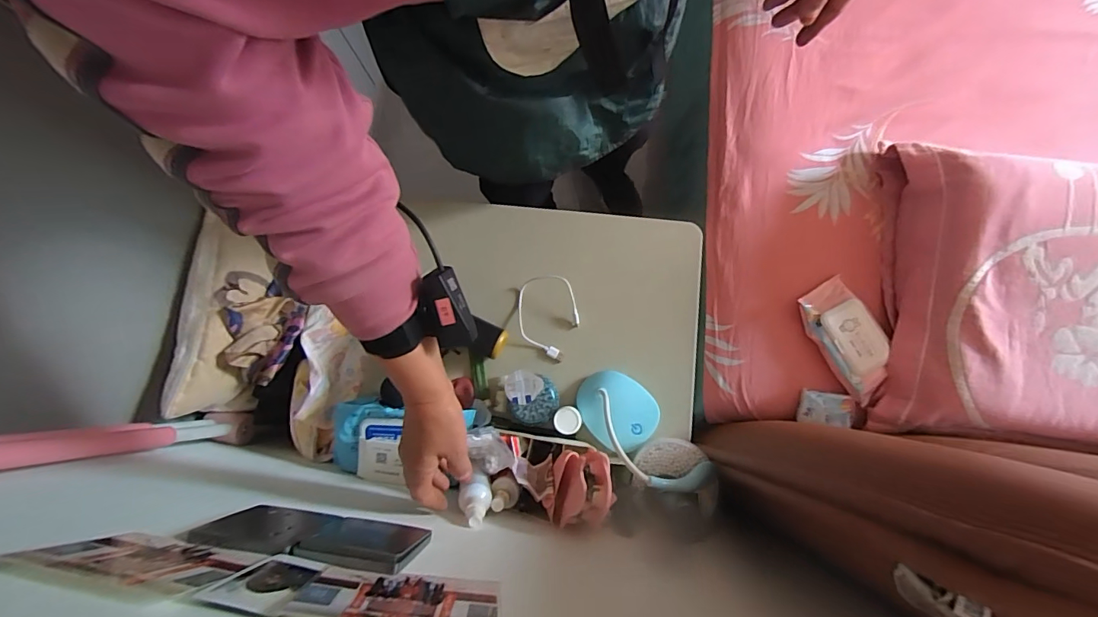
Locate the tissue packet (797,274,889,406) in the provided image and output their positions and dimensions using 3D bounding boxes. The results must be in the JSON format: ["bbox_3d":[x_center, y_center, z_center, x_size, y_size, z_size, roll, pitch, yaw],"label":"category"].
[{"bbox_3d":[0.413,0.042,0.646,0.077,0.035,0.160,-23,78,-2],"label":"tissue packet"}]

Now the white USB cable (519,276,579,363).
[{"bbox_3d":[-0.001,0.013,0.713,0.088,0.022,0.134,-11,75,5],"label":"white USB cable"}]

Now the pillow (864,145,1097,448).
[{"bbox_3d":[0.775,0.006,0.584,0.630,0.126,0.384,10,79,5],"label":"pillow"}]

